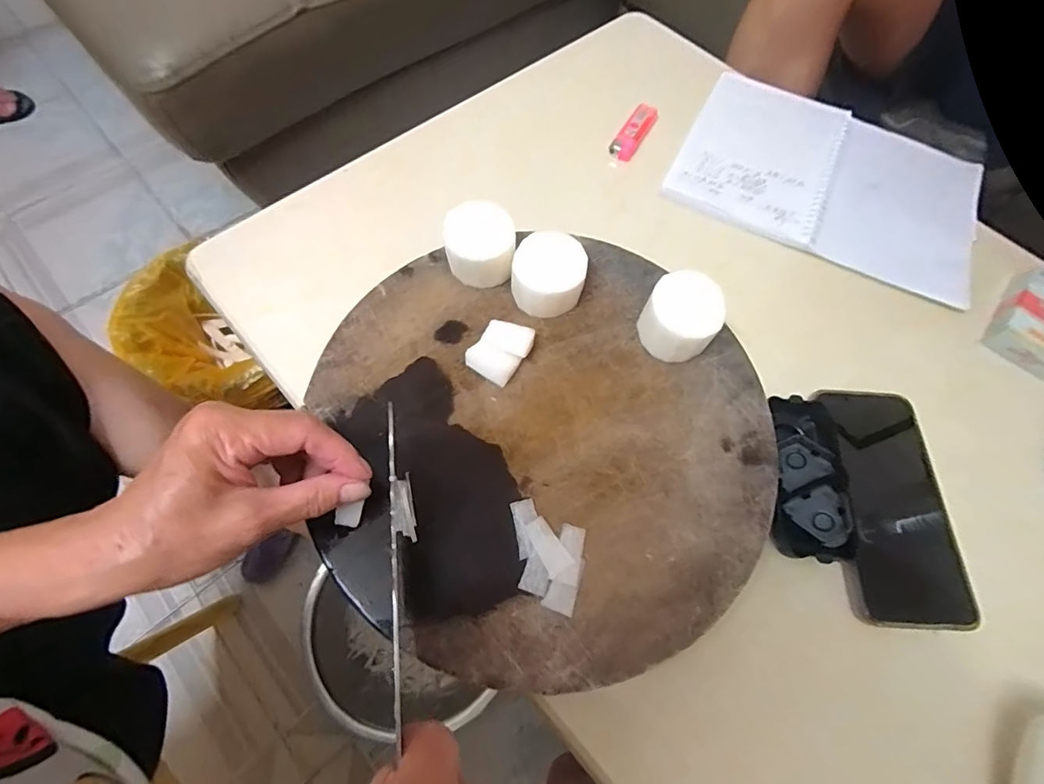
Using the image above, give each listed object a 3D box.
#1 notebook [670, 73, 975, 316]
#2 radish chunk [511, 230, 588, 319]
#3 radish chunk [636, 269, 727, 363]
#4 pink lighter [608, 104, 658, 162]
[{"bbox_3d":[0.305,-0.216,0.472,0.281,0.008,0.213,24,68,8],"label":"notebook"},{"bbox_3d":[0.019,-0.081,0.340,0.049,0.042,0.050,1,67,-2],"label":"radish chunk"},{"bbox_3d":[0.109,-0.051,0.328,0.050,0.036,0.049,1,67,-2],"label":"radish chunk"},{"bbox_3d":[0.115,-0.266,0.487,0.024,0.010,0.077,29,69,9],"label":"pink lighter"}]

